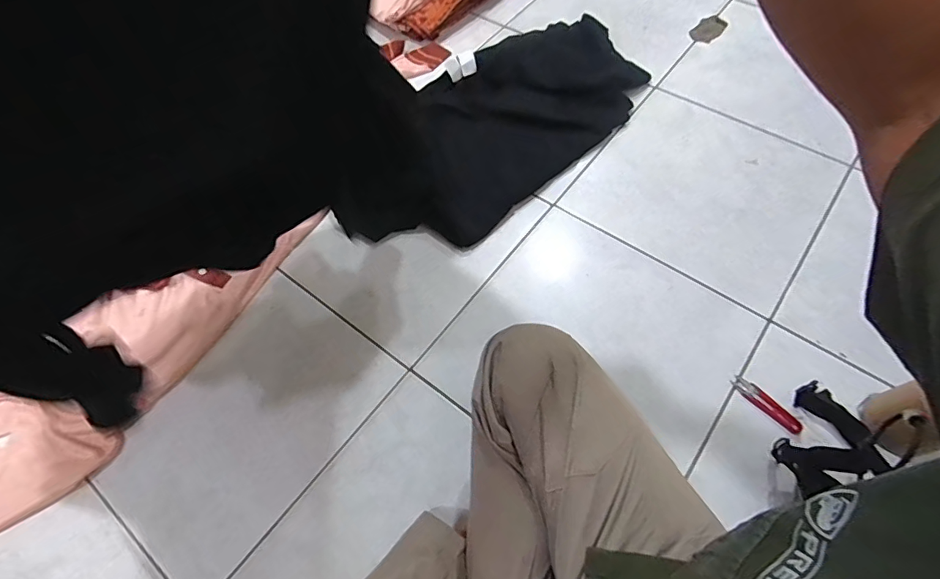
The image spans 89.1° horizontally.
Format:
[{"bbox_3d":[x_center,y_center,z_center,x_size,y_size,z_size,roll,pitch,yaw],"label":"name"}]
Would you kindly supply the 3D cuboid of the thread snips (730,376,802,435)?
[{"bbox_3d":[0.428,0.165,0.687,0.028,0.007,0.103,-39,67,-17],"label":"thread snips"}]

